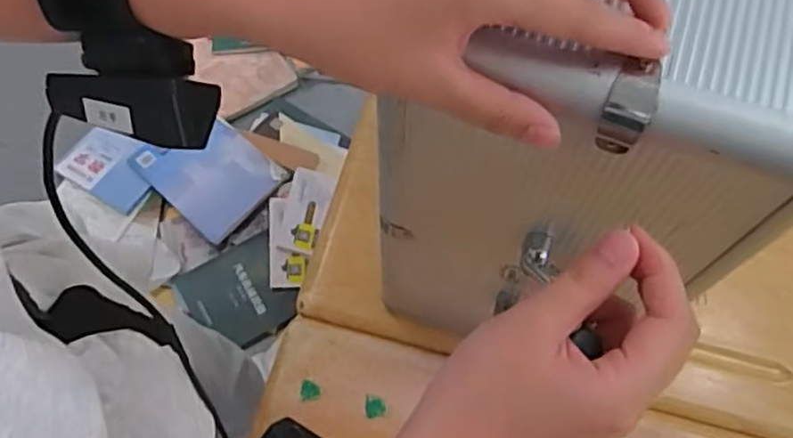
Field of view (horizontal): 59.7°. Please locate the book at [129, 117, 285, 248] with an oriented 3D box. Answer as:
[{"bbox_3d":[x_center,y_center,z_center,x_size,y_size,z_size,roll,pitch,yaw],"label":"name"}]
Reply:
[{"bbox_3d":[-0.391,-0.100,1.431,0.288,0.024,0.202,39,82,21],"label":"book"}]

